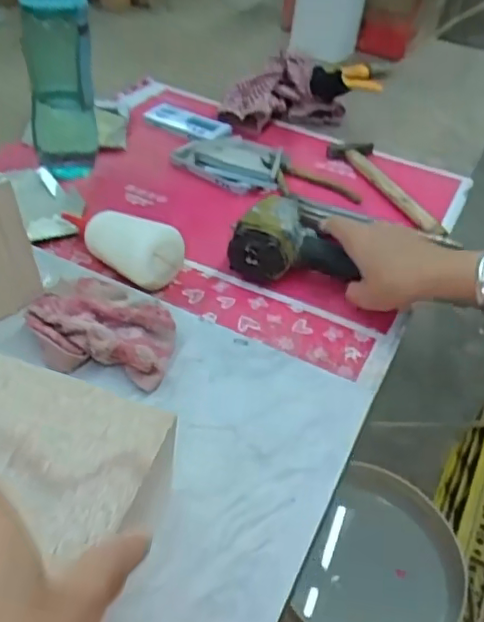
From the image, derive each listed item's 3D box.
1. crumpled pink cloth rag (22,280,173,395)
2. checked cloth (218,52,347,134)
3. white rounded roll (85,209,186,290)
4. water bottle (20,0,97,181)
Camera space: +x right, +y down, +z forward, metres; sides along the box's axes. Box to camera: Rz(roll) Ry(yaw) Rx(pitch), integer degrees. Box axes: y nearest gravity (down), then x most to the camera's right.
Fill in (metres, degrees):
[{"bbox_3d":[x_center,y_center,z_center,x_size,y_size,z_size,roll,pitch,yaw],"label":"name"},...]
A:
[{"bbox_3d":[-0.116,0.012,0.509,0.126,0.041,0.106,12,41,8],"label":"crumpled pink cloth rag"},{"bbox_3d":[0.044,-0.344,0.940,0.207,0.063,0.146,-16,46,-28],"label":"checked cloth"},{"bbox_3d":[-0.107,-0.066,0.595,0.103,0.059,0.055,34,45,26],"label":"white rounded roll"},{"bbox_3d":[-0.207,-0.271,0.688,0.081,0.233,0.065,-8,43,-20],"label":"water bottle"}]

